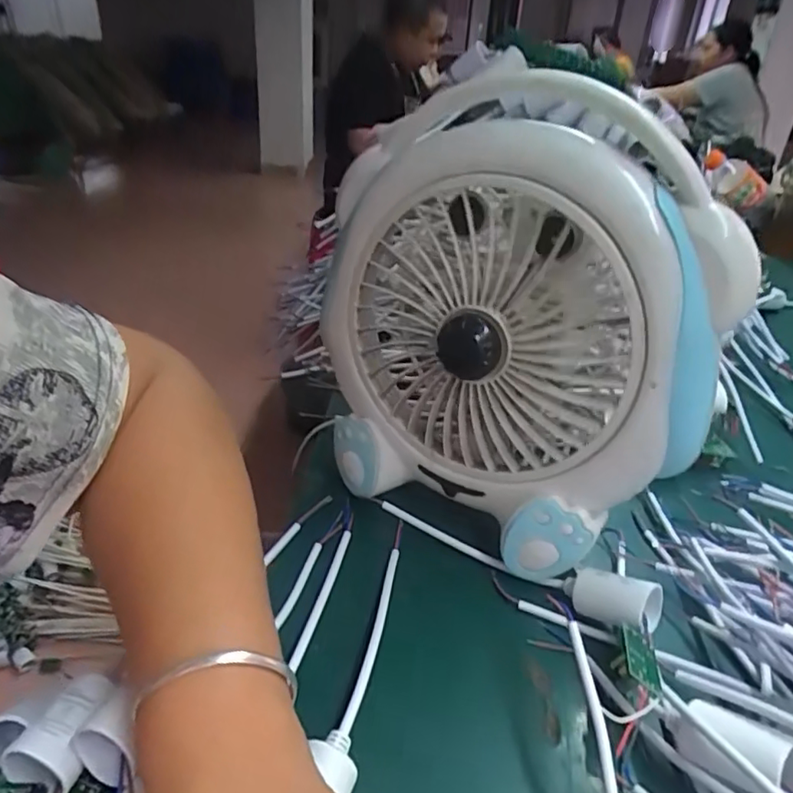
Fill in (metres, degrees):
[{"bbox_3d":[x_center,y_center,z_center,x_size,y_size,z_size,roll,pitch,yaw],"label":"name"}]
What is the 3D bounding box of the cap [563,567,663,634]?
[{"bbox_3d":[0.121,0.117,0.345,0.027,0.024,0.056,-26,16,-40],"label":"cap"}]

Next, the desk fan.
[{"bbox_3d":[0.058,-0.032,0.368,0.250,0.264,0.096,21,35,26],"label":"desk fan"}]

